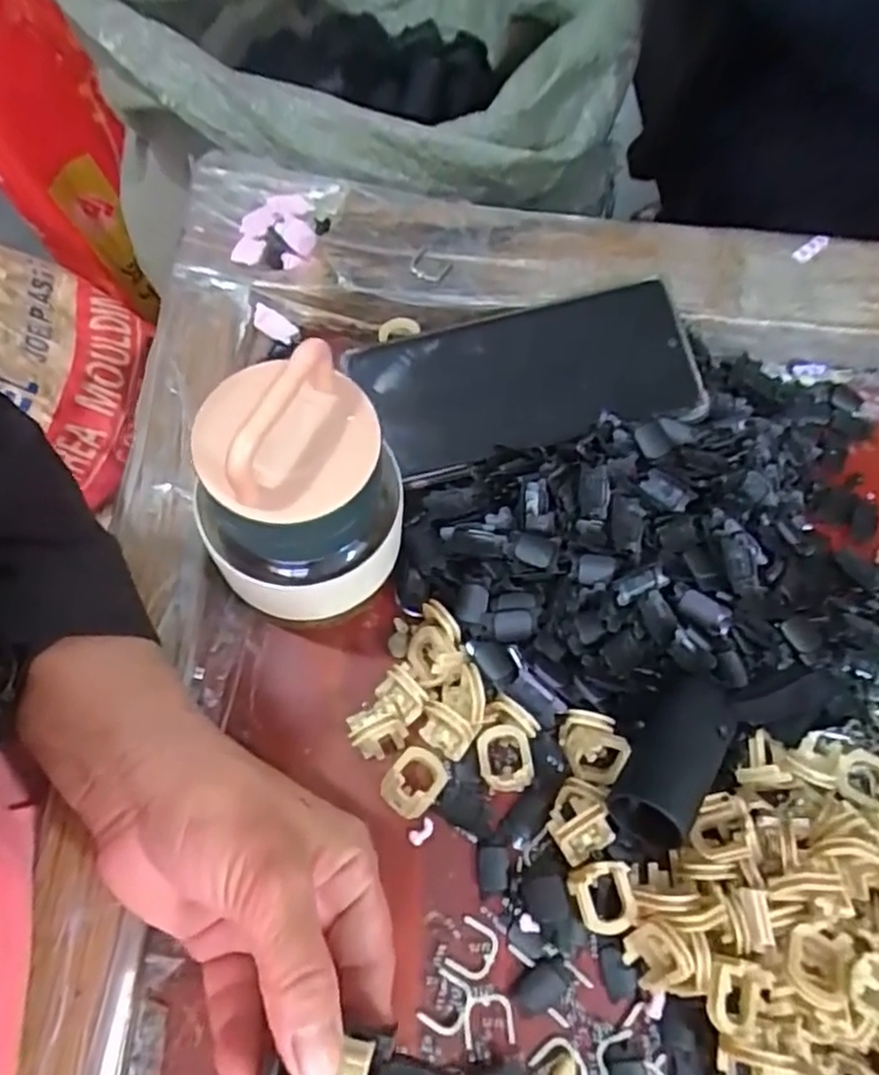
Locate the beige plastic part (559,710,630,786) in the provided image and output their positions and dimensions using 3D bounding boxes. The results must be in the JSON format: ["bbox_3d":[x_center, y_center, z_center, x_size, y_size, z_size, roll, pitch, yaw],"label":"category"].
[{"bbox_3d":[0.064,0.087,0.292,0.028,0.017,0.024,11,66,3],"label":"beige plastic part"}]

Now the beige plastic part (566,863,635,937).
[{"bbox_3d":[0.063,0.137,0.270,0.022,0.013,0.025,-15,67,-9],"label":"beige plastic part"}]

